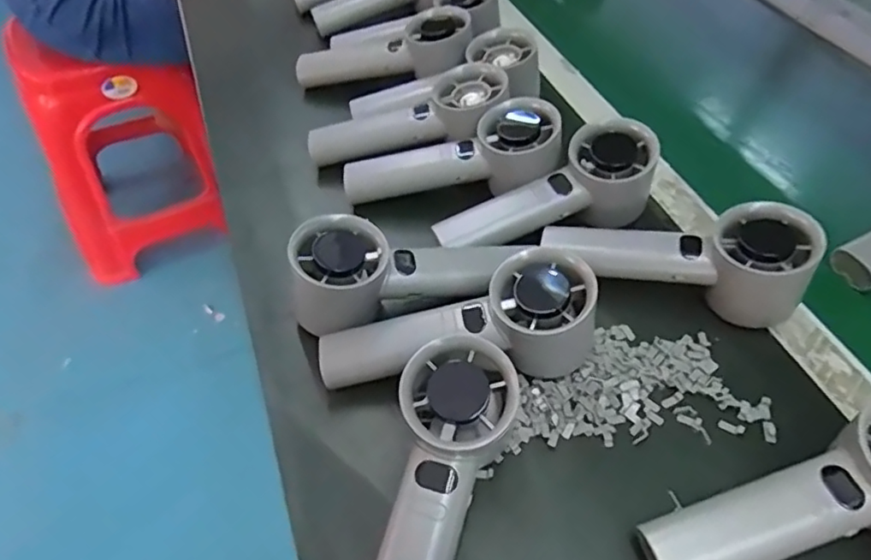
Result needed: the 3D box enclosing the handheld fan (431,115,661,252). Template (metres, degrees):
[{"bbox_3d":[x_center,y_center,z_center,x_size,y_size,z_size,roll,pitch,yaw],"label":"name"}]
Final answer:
[{"bbox_3d":[0.076,-0.052,0.405,0.151,0.061,0.047,-24,53,-2],"label":"handheld fan"}]

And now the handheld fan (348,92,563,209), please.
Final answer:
[{"bbox_3d":[0.013,-0.082,0.425,0.155,0.043,0.053,-14,50,11],"label":"handheld fan"}]

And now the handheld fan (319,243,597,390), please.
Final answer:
[{"bbox_3d":[0.012,0.031,0.330,0.156,0.062,0.057,-14,52,-8],"label":"handheld fan"}]

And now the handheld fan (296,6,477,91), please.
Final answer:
[{"bbox_3d":[-0.045,-0.199,0.516,0.160,0.038,0.047,-7,49,16],"label":"handheld fan"}]

